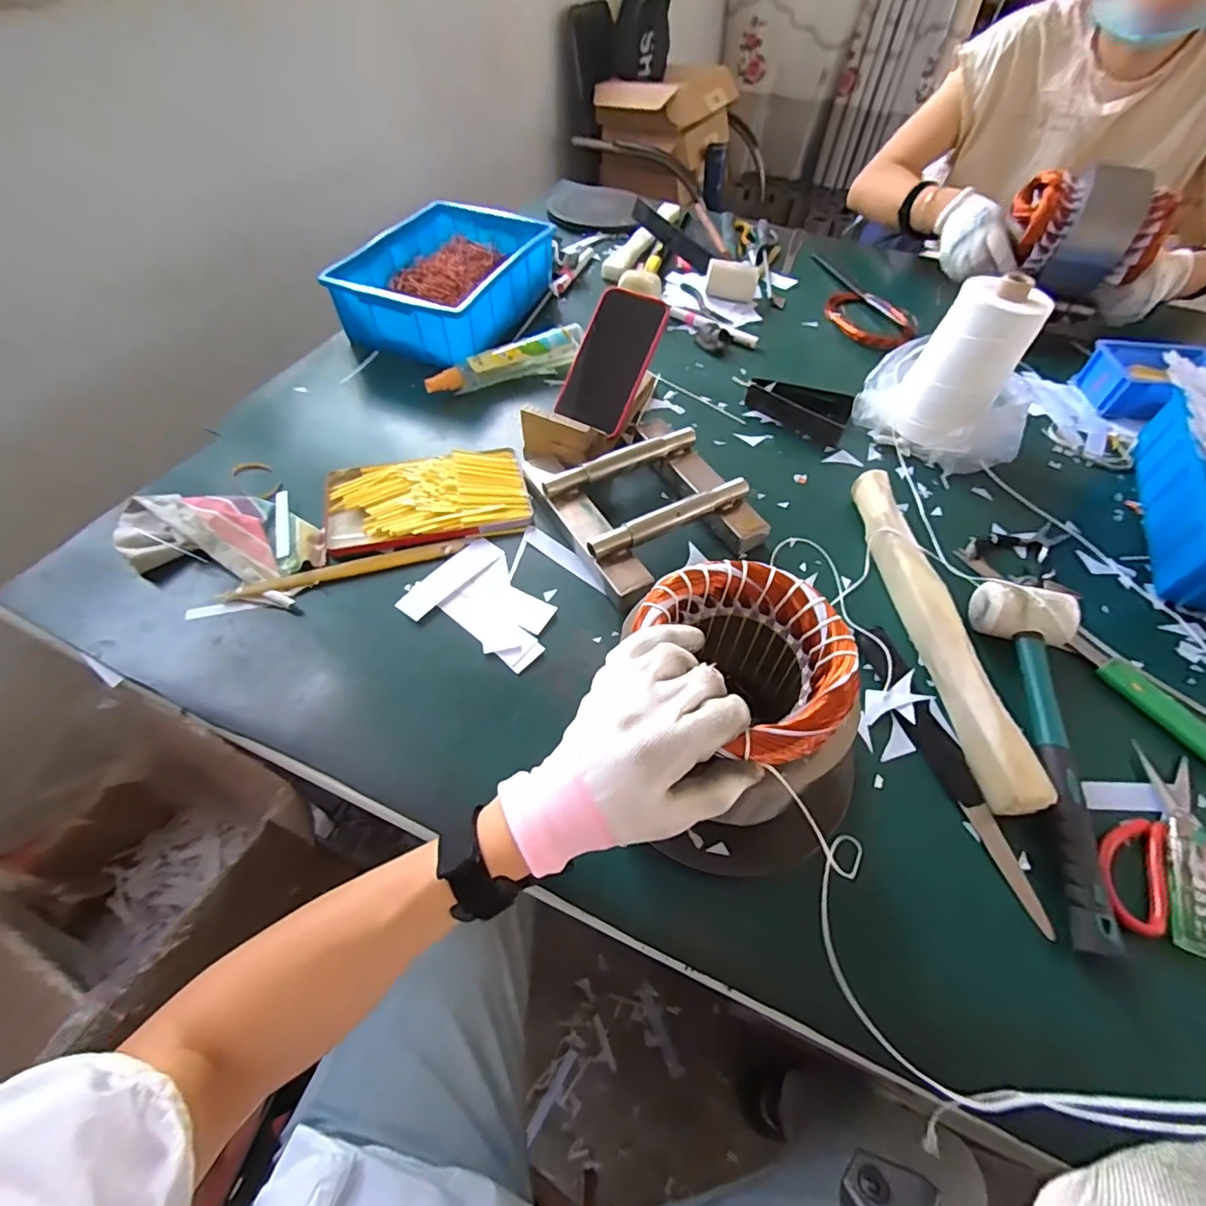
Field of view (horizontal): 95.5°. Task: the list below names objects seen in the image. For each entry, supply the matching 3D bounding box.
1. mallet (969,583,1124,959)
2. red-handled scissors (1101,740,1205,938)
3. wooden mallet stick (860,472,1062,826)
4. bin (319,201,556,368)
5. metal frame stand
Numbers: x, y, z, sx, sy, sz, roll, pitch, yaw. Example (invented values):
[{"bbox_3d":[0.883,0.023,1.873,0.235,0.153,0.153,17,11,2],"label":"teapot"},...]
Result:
[{"bbox_3d":[0.355,0.105,0.419,0.068,0.043,0.281,8,54,3],"label":"mallet"},{"bbox_3d":[0.425,0.172,0.392,0.131,0.016,0.146,19,55,10],"label":"red-handled scissors"},{"bbox_3d":[0.293,0.012,0.493,0.031,0.043,0.340,-2,54,-5],"label":"wooden mallet stick"},{"bbox_3d":[-0.216,-0.461,0.775,0.217,0.077,0.306,18,55,9],"label":"bin"},{"bbox_3d":[0.039,-0.110,0.555,0.182,0.043,0.201,-24,59,-19],"label":"metal frame stand"}]

